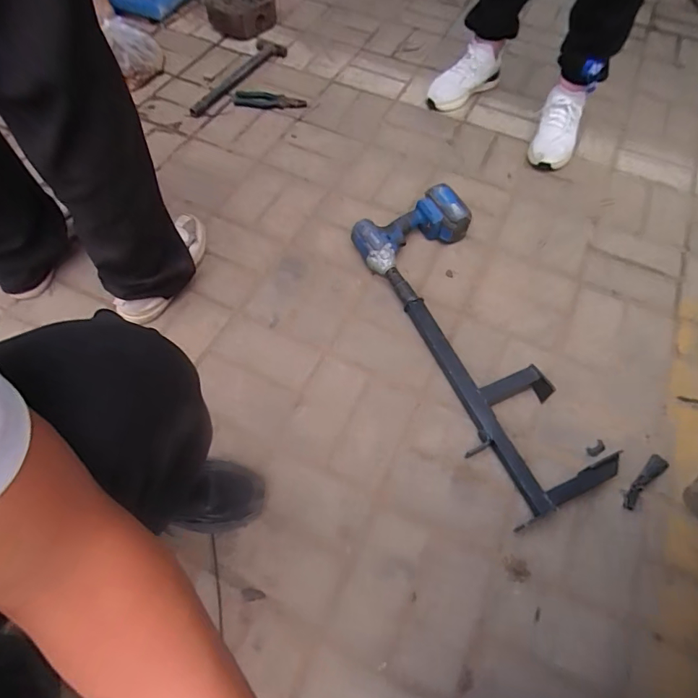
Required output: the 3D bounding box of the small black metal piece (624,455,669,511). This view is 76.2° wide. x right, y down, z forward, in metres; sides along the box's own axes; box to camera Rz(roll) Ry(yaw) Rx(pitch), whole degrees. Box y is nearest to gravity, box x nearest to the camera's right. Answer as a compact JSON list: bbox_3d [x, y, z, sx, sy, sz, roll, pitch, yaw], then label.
[{"bbox_3d":[0.485,0.218,0.732,0.115,0.009,0.026,-37,68,-20],"label":"small black metal piece"}]

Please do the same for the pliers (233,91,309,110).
[{"bbox_3d":[-0.218,-0.690,1.231,0.199,0.020,0.074,5,61,1],"label":"pliers"}]

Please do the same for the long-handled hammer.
[{"bbox_3d":[-0.317,-0.770,1.257,0.104,0.048,0.365,34,66,16],"label":"long-handled hammer"}]

